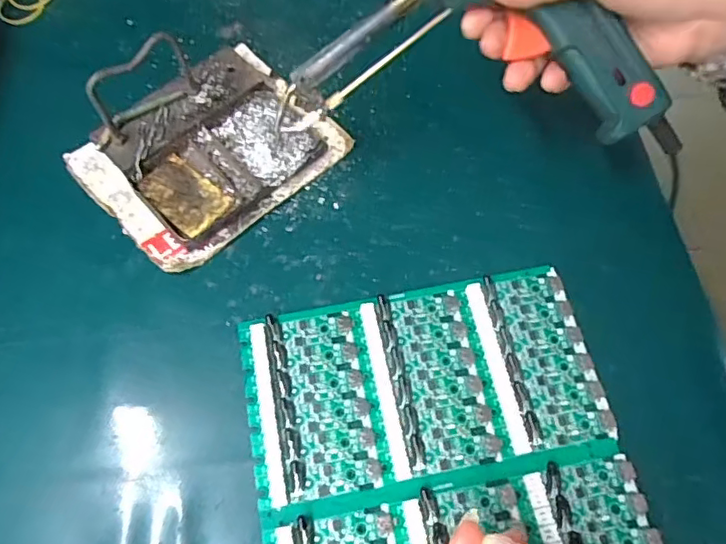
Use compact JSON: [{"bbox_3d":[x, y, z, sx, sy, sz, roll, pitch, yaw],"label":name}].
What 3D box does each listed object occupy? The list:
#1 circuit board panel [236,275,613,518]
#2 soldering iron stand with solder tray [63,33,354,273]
[{"bbox_3d":[0.032,0.060,0.310,0.184,0.008,0.106,-10,65,-5],"label":"circuit board panel"},{"bbox_3d":[-0.100,-0.093,0.345,0.150,0.069,0.125,-40,71,-17],"label":"soldering iron stand with solder tray"}]

